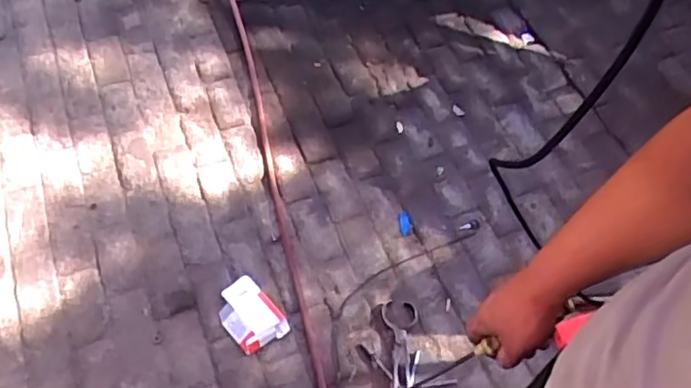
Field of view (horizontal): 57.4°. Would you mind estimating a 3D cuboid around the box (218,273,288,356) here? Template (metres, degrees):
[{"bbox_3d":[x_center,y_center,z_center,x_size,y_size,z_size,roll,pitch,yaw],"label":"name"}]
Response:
[{"bbox_3d":[-0.237,0.297,1.569,0.134,0.046,0.187,-32,63,-22],"label":"box"}]

